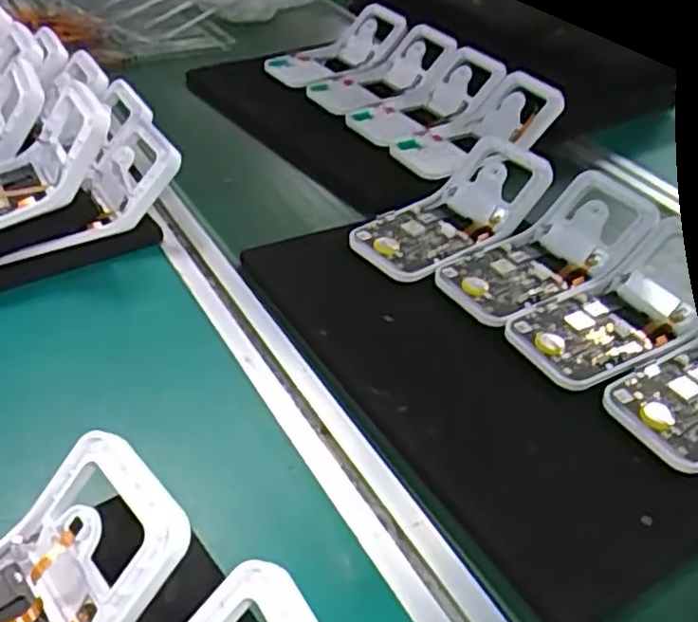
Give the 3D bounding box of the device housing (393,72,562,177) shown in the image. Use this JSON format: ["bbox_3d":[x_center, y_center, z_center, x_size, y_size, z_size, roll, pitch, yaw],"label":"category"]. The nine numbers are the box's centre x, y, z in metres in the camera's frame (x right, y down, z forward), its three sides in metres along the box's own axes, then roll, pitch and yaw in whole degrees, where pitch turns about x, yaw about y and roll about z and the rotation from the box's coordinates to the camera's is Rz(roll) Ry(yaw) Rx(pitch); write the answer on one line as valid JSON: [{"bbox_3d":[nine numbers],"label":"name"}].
[{"bbox_3d":[0.130,-0.183,0.728,0.172,0.048,0.082,-25,47,-12],"label":"device housing"}]

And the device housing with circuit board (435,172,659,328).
[{"bbox_3d":[0.153,-0.052,0.543,0.177,0.045,0.088,-25,49,-30],"label":"device housing with circuit board"}]

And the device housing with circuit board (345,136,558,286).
[{"bbox_3d":[0.087,-0.089,0.584,0.184,0.043,0.086,-30,51,-34],"label":"device housing with circuit board"}]

